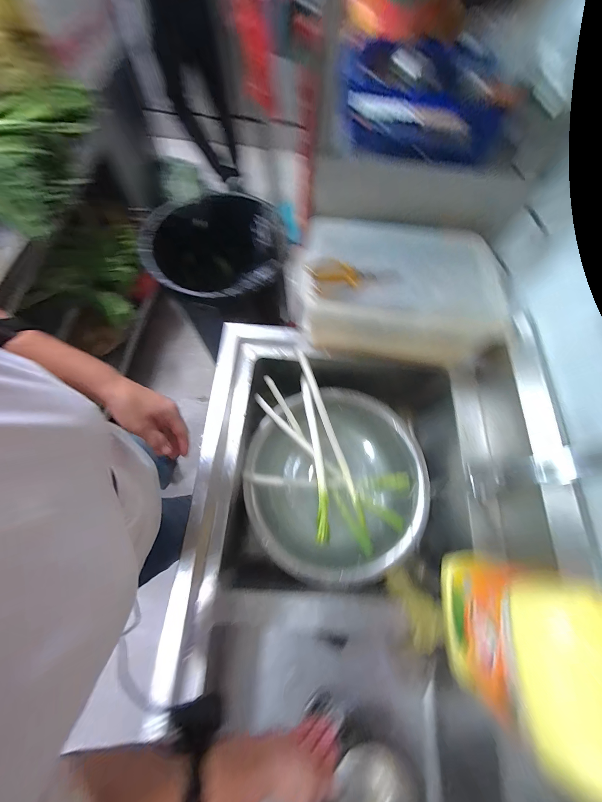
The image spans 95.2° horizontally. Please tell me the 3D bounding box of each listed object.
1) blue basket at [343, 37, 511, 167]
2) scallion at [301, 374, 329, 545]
[{"bbox_3d":[0.265,-0.656,0.597,0.344,0.119,0.248,3,69,-2],"label":"blue basket"},{"bbox_3d":[0.040,0.141,0.695,0.039,0.085,0.401,-5,70,-5],"label":"scallion"}]

